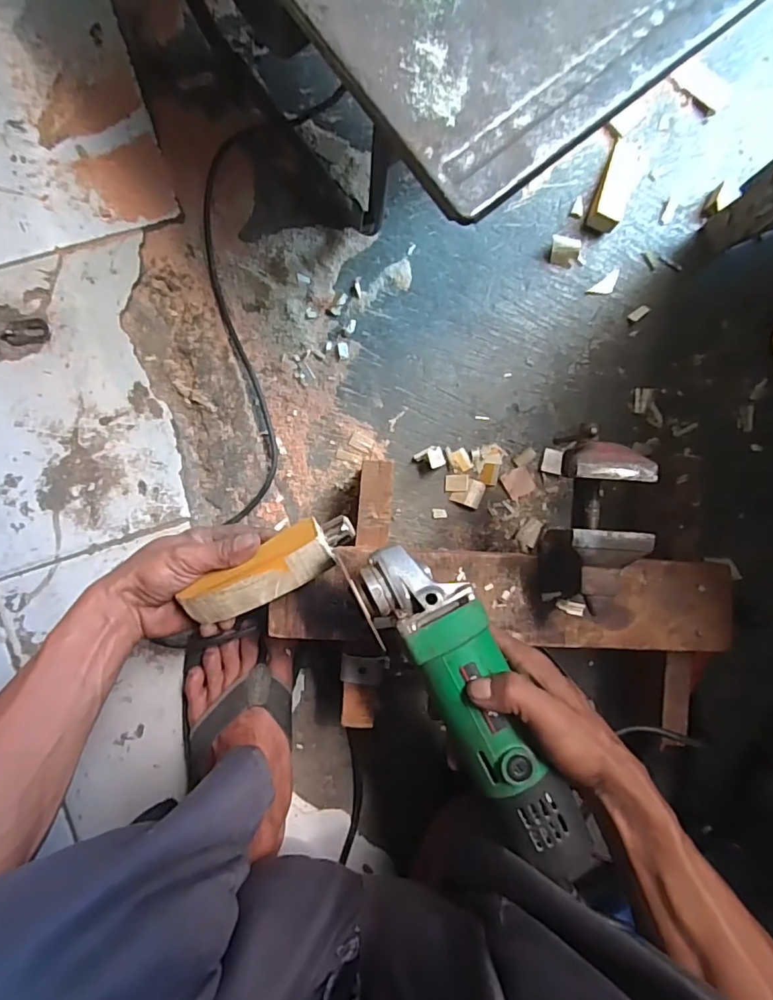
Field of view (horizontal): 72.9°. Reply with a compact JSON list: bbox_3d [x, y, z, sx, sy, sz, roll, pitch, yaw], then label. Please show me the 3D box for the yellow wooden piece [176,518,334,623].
[{"bbox_3d":[-0.101,0.059,0.418,0.120,0.032,0.042,-27,92,1],"label":"yellow wooden piece"}]

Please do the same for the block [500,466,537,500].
[{"bbox_3d":[0.144,-0.018,0.568,0.030,0.004,0.030,-31,93,-3],"label":"block"}]

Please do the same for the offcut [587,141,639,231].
[{"bbox_3d":[0.247,-0.341,0.562,0.033,0.020,0.106,22,89,-4],"label":"offcut"}]

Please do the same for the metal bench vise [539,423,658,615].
[{"bbox_3d":[0.163,0.019,0.425,0.061,0.086,0.138,0,90,-4],"label":"metal bench vise"}]

